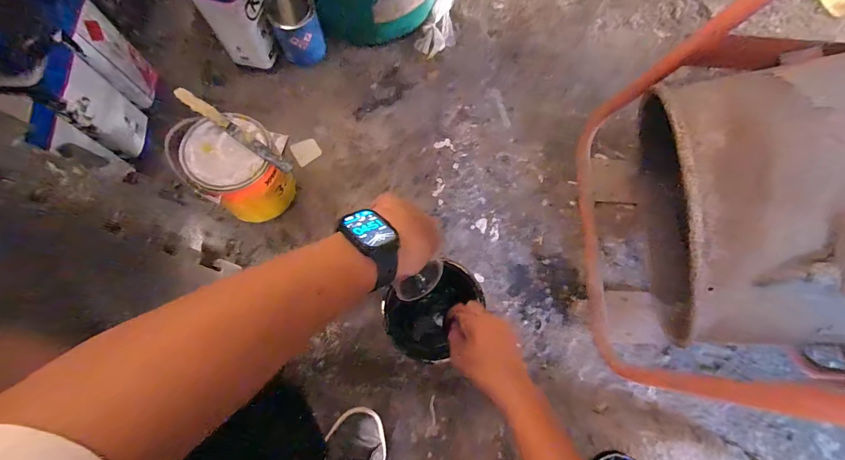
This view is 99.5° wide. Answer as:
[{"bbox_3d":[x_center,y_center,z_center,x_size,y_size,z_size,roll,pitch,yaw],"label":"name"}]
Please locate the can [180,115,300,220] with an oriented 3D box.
[{"bbox_3d":[-0.351,-0.118,0.729,0.140,0.196,0.151,1,73,-3],"label":"can"}]

